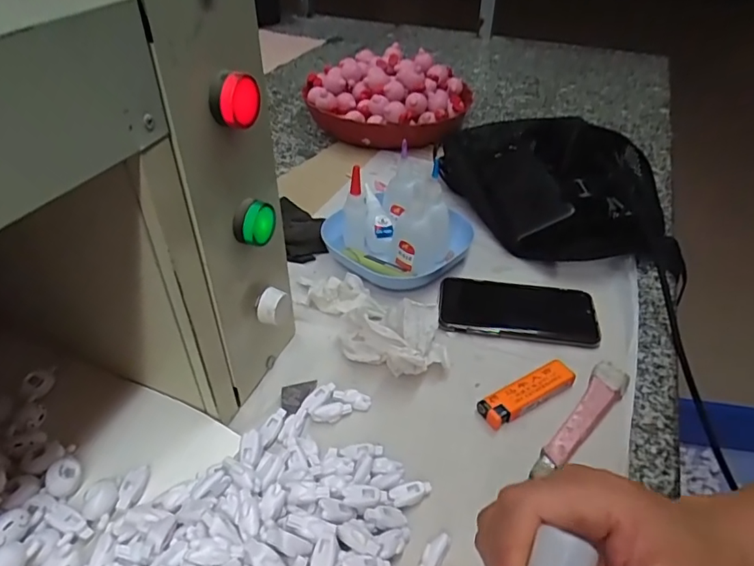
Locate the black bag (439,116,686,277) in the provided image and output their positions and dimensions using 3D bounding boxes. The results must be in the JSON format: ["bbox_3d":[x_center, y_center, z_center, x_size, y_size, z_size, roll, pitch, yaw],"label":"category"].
[{"bbox_3d":[0.194,-0.122,0.593,0.211,0.080,0.254,-5,40,-7],"label":"black bag"}]

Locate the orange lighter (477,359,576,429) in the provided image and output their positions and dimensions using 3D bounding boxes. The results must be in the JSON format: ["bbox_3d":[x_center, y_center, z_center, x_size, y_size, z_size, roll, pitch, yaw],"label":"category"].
[{"bbox_3d":[0.115,0.082,0.401,0.080,0.011,0.024,-21,45,-24],"label":"orange lighter"}]

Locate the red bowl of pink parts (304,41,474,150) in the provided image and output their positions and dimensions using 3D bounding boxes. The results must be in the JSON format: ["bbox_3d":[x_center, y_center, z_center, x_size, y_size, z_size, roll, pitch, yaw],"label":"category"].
[{"bbox_3d":[0.010,-0.281,0.783,0.245,0.076,0.211,13,41,14],"label":"red bowl of pink parts"}]

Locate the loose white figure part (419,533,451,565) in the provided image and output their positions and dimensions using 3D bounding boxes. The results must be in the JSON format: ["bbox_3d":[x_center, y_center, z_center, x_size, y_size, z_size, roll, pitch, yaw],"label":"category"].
[{"bbox_3d":[0.033,0.160,0.309,0.010,0.006,0.029,31,63,26],"label":"loose white figure part"}]

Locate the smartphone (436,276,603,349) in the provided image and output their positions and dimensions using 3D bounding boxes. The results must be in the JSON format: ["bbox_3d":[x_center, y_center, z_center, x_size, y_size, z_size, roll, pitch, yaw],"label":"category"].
[{"bbox_3d":[0.124,0.024,0.475,0.134,0.009,0.070,6,38,8],"label":"smartphone"}]

